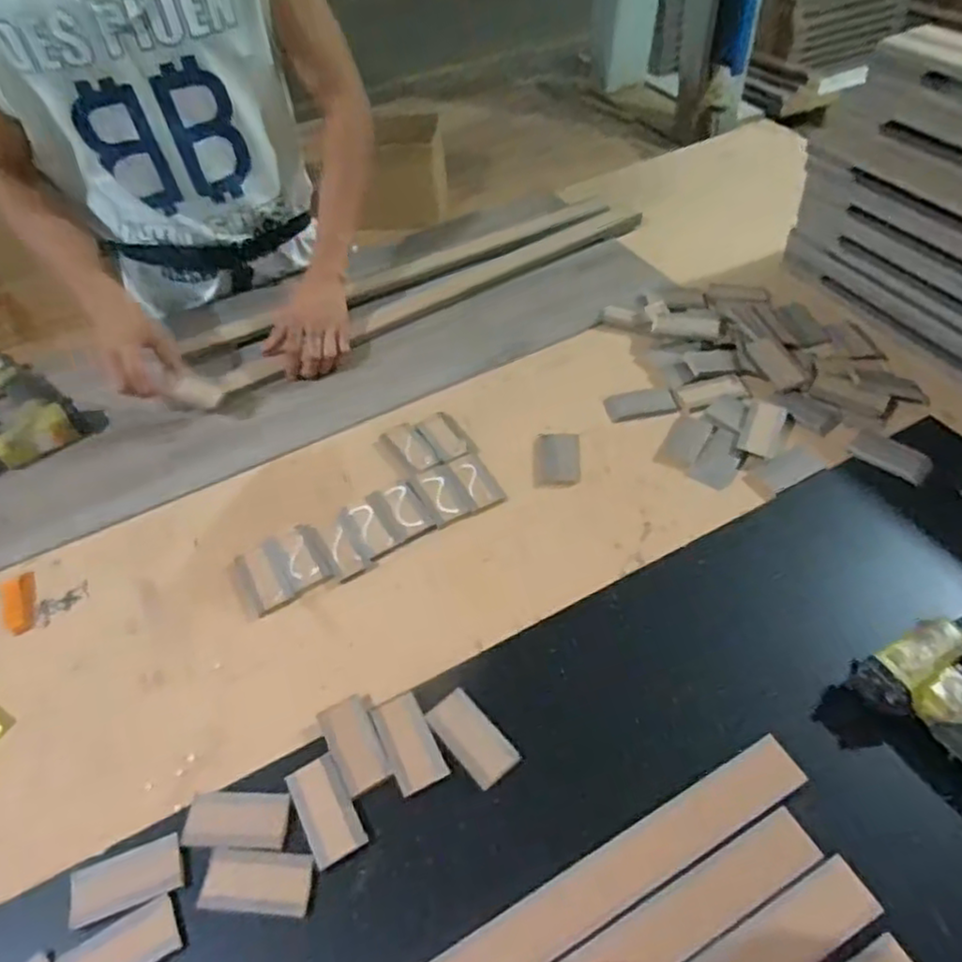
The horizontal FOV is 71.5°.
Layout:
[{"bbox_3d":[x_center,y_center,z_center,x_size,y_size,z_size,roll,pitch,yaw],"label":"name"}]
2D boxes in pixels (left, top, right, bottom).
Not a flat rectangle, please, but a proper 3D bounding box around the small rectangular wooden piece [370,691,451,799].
[{"bbox_3d":[-0.060,0.218,0.558,0.040,0.007,0.078,-24,50,-15],"label":"small rectangular wooden piece"}]

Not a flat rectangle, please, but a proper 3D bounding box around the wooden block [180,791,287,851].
[{"bbox_3d":[-0.193,0.265,0.524,0.077,0.007,0.038,-3,48,4],"label":"wooden block"}]

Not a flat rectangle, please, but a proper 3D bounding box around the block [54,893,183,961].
[{"bbox_3d":[-0.257,0.335,0.474,0.077,0.009,0.039,-27,51,-18],"label":"block"}]

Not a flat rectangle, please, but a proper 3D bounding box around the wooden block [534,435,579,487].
[{"bbox_3d":[0.086,-0.024,0.751,0.049,0.015,0.067,0,48,6],"label":"wooden block"}]

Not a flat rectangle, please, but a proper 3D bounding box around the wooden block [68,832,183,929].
[{"bbox_3d":[-0.266,0.298,0.501,0.076,0.008,0.039,-20,49,-12],"label":"wooden block"}]

